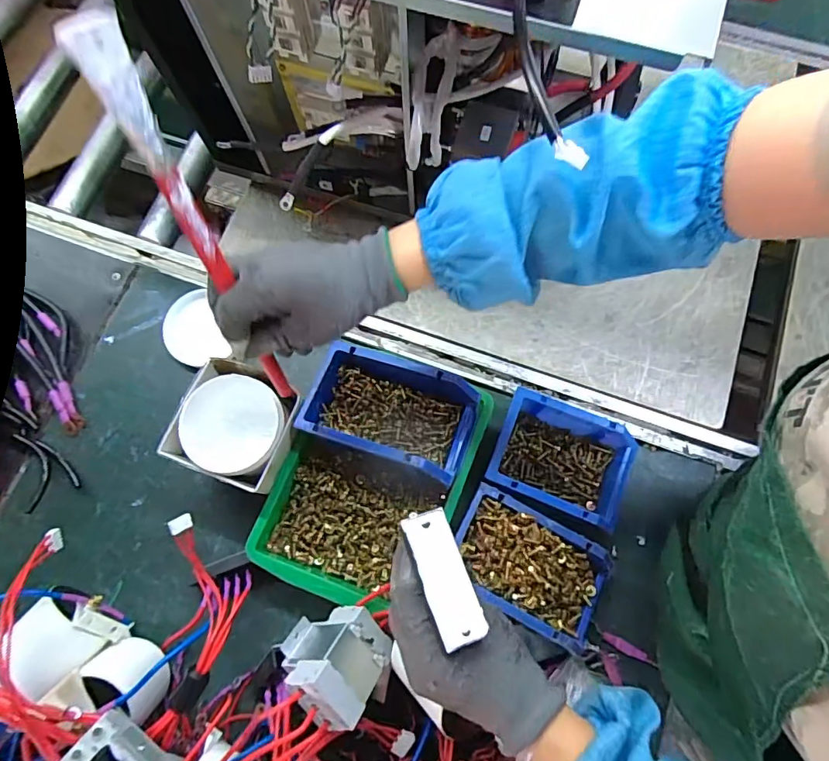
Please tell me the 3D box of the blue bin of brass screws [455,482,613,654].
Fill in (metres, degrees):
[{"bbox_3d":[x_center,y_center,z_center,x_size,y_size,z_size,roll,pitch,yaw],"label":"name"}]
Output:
[{"bbox_3d":[0.118,0.188,0.491,0.156,0.062,0.096,27,77,8],"label":"blue bin of brass screws"}]

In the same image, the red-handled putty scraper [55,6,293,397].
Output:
[{"bbox_3d":[-0.132,-0.079,0.323,0.020,0.277,0.017,-14,52,-3],"label":"red-handled putty scraper"}]

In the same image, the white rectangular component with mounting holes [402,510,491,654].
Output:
[{"bbox_3d":[0.021,0.125,0.315,0.027,0.007,0.080,-19,65,-4],"label":"white rectangular component with mounting holes"}]

